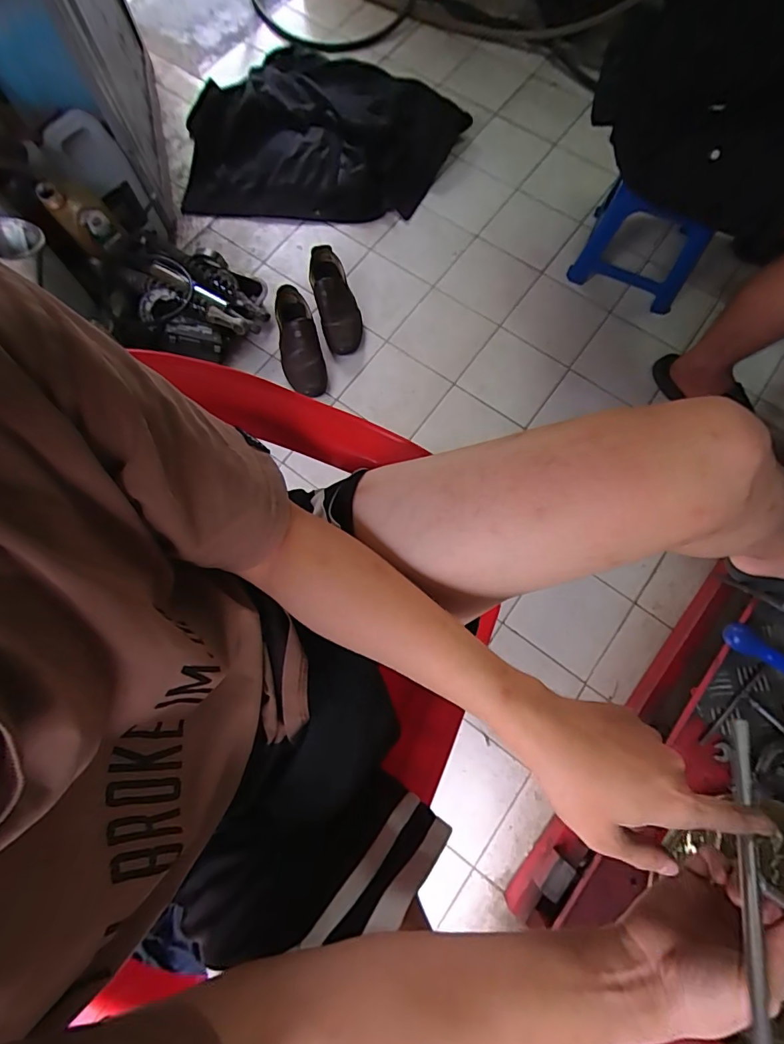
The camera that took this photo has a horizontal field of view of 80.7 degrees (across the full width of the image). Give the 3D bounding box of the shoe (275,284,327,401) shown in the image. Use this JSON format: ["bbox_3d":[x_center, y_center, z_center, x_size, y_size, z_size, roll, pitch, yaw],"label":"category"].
[{"bbox_3d":[-0.219,-0.427,1.087,0.094,0.092,0.299,-13,76,-4],"label":"shoe"}]

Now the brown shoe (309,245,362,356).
[{"bbox_3d":[-0.139,-0.550,1.141,0.097,0.088,0.281,-16,76,-4],"label":"brown shoe"}]

